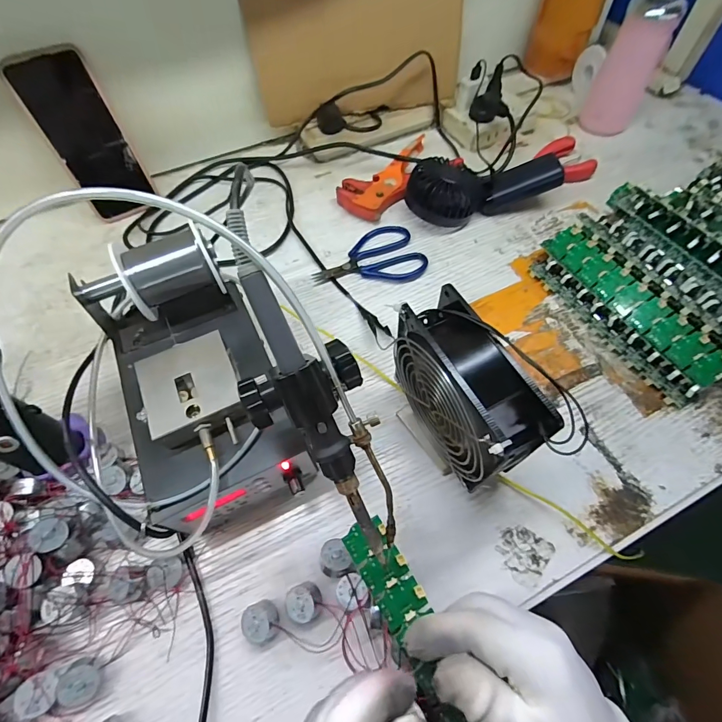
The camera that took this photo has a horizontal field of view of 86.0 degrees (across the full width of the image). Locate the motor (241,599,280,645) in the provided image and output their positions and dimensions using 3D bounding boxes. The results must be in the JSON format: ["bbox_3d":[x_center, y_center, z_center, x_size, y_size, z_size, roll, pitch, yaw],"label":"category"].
[{"bbox_3d":[-0.070,0.185,0.274,0.024,0.020,0.025,-16,62,-7],"label":"motor"}]

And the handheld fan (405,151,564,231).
[{"bbox_3d":[0.143,-0.212,0.471,0.173,0.052,0.078,-14,62,-6],"label":"handheld fan"}]

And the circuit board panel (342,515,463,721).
[{"bbox_3d":[0.049,0.193,0.241,0.033,0.005,0.193,-27,73,-13],"label":"circuit board panel"}]

